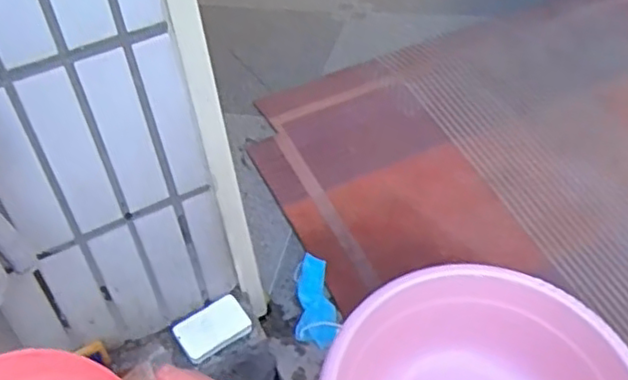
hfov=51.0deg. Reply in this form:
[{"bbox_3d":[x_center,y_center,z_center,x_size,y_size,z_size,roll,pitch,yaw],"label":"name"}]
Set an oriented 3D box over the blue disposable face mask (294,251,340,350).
[{"bbox_3d":[0.000,0.162,0.981,0.060,0.022,0.135,-5,61,-2],"label":"blue disposable face mask"}]

